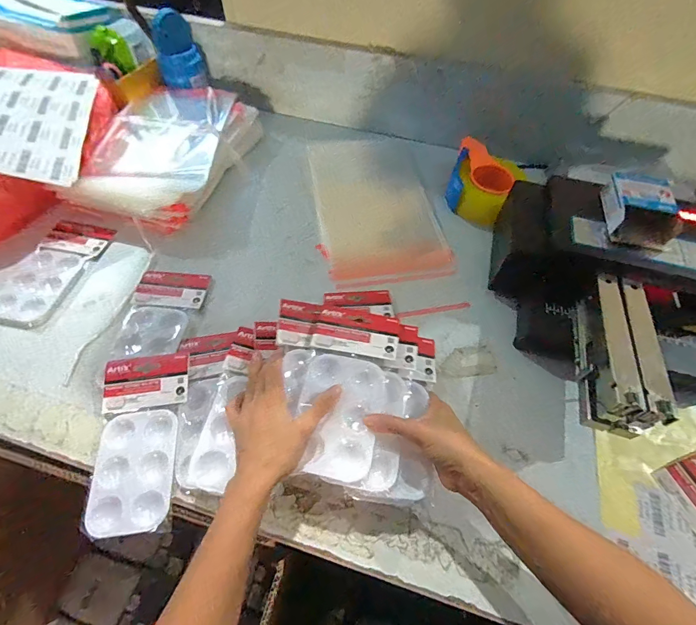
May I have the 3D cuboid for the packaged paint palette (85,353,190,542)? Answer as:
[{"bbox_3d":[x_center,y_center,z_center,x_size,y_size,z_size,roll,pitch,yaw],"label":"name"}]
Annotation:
[{"bbox_3d":[-0.239,0.141,0.409,0.096,0.021,0.191,-6,57,-6],"label":"packaged paint palette"}]

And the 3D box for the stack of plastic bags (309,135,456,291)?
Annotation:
[{"bbox_3d":[0.046,-0.212,0.664,0.209,0.010,0.385,-6,57,-7],"label":"stack of plastic bags"}]

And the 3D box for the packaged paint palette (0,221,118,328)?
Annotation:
[{"bbox_3d":[-0.445,-0.064,0.535,0.093,0.011,0.189,14,57,7],"label":"packaged paint palette"}]

